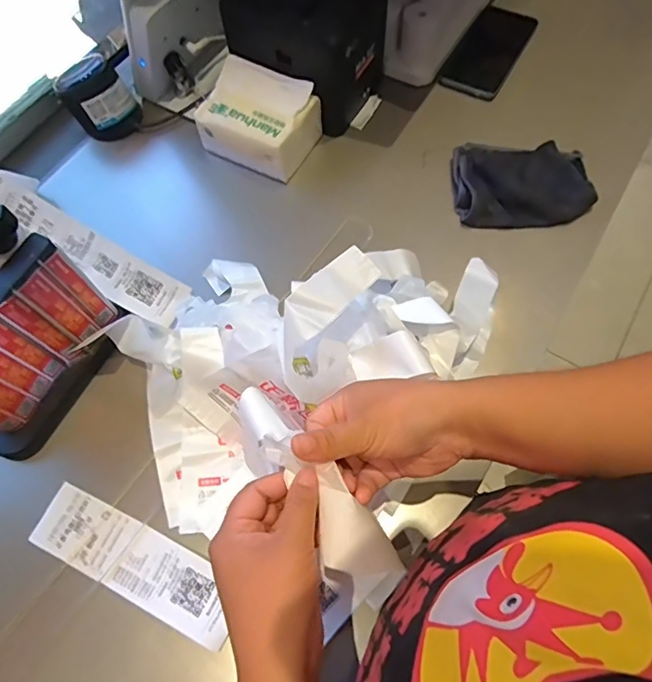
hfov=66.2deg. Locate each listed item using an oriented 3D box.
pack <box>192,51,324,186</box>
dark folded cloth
[{"bbox_3d":[-0.078,-0.260,0.586,0.120,0.068,0.090,25,69,13],"label":"pack"},{"bbox_3d":[0.217,-0.183,0.557,0.145,0.036,0.113,3,66,4],"label":"dark folded cloth"}]

